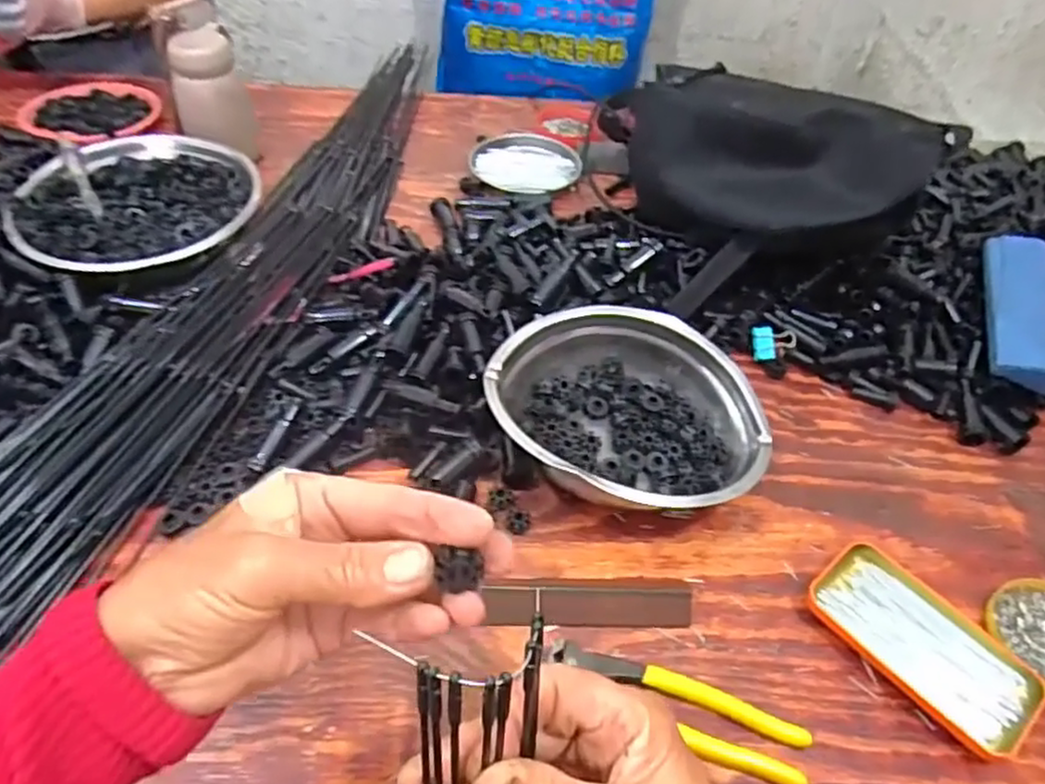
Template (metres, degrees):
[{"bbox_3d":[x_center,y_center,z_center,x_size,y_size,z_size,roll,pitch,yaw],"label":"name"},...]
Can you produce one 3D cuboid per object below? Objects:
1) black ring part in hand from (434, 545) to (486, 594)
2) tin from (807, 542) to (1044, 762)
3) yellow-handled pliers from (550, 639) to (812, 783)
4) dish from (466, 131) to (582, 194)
[{"bbox_3d":[-0.023,0.065,0.261,0.015,0.015,0.008,3,25,-6],"label":"black ring part in hand"},{"bbox_3d":[0.271,0.169,0.476,0.078,0.019,0.143,-31,57,-28],"label":"tin"},{"bbox_3d":[0.095,0.199,0.441,0.164,0.014,0.038,18,49,12],"label":"yellow-handled pliers"},{"bbox_3d":[-0.003,-0.277,0.864,0.134,0.033,0.131,2,48,-3],"label":"dish"}]

